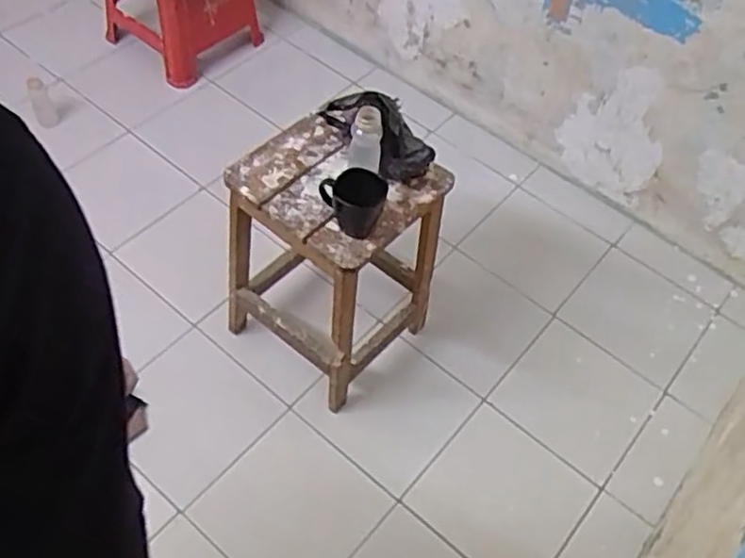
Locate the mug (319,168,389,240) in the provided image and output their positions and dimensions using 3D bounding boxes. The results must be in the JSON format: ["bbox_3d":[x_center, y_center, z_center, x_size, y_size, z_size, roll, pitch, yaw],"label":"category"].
[{"bbox_3d":[-0.034,-0.117,1.158,0.105,0.099,0.076,7,55,0],"label":"mug"}]

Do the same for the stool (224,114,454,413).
[{"bbox_3d":[-0.092,-0.052,1.459,0.359,0.507,0.311,36,60,19],"label":"stool"}]

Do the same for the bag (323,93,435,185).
[{"bbox_3d":[0.014,-0.258,1.243,0.085,0.125,0.204,-37,66,-26],"label":"bag"}]

